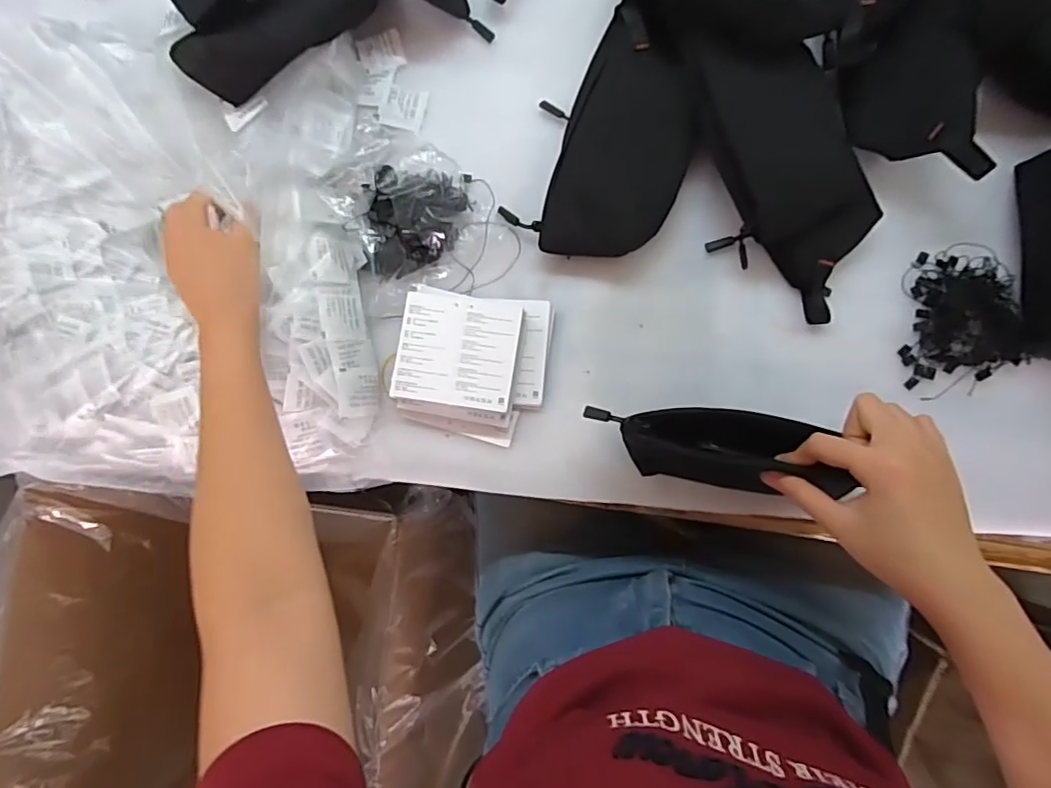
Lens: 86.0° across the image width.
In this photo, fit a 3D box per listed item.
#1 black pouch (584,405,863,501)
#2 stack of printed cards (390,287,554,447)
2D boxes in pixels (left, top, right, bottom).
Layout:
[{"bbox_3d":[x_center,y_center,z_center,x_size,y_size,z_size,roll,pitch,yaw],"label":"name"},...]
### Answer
[{"bbox_3d":[0.138,0.039,0.415,0.175,0.060,0.054,8,85,16],"label":"black pouch"},{"bbox_3d":[-0.045,-0.025,0.484,0.123,0.034,0.120,8,86,8],"label":"stack of printed cards"}]

